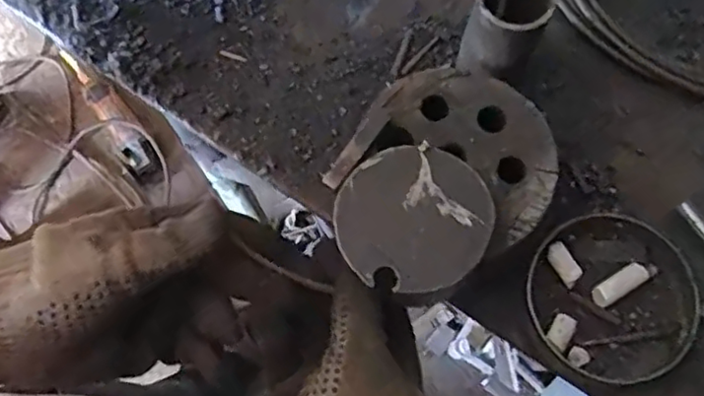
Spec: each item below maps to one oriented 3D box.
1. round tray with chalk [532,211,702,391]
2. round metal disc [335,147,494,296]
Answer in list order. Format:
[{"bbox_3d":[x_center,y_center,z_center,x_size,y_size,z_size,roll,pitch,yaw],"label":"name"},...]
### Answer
[{"bbox_3d":[0.143,0.053,0.349,0.085,0.018,0.087,-1,73,2],"label":"round tray with chalk"},{"bbox_3d":[0.029,0.008,0.293,0.067,0.004,0.066,-1,73,2],"label":"round metal disc"}]

